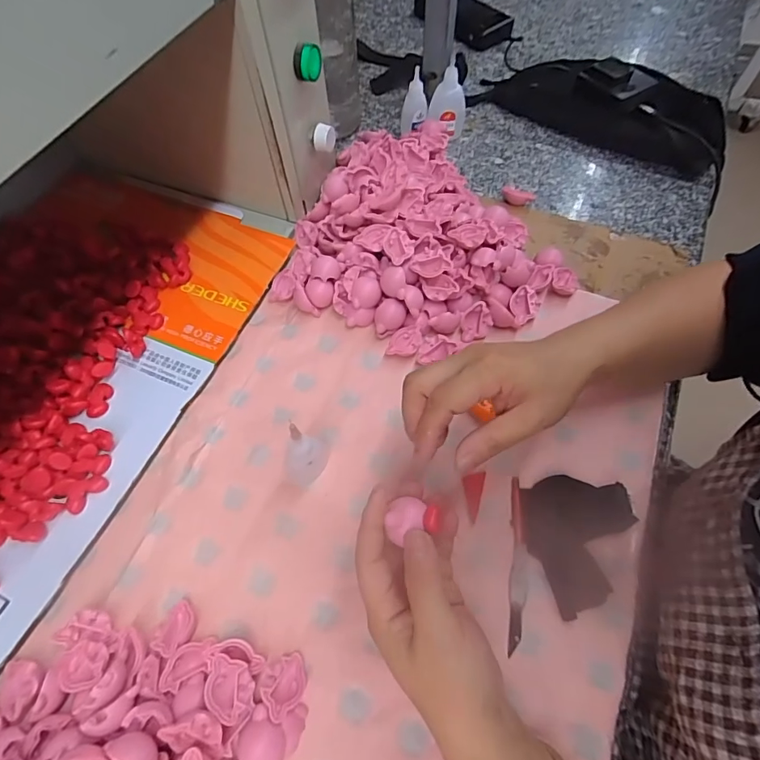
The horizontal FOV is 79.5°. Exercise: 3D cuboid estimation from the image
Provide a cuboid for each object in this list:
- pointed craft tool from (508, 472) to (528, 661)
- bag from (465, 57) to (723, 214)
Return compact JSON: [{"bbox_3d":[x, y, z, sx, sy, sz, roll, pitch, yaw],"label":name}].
[{"bbox_3d":[0.101,0.130,0.329,0.013,0.012,0.115,7,62,3],"label":"pointed craft tool"},{"bbox_3d":[0.285,-0.361,0.594,0.316,0.046,0.150,21,63,10],"label":"bag"}]

